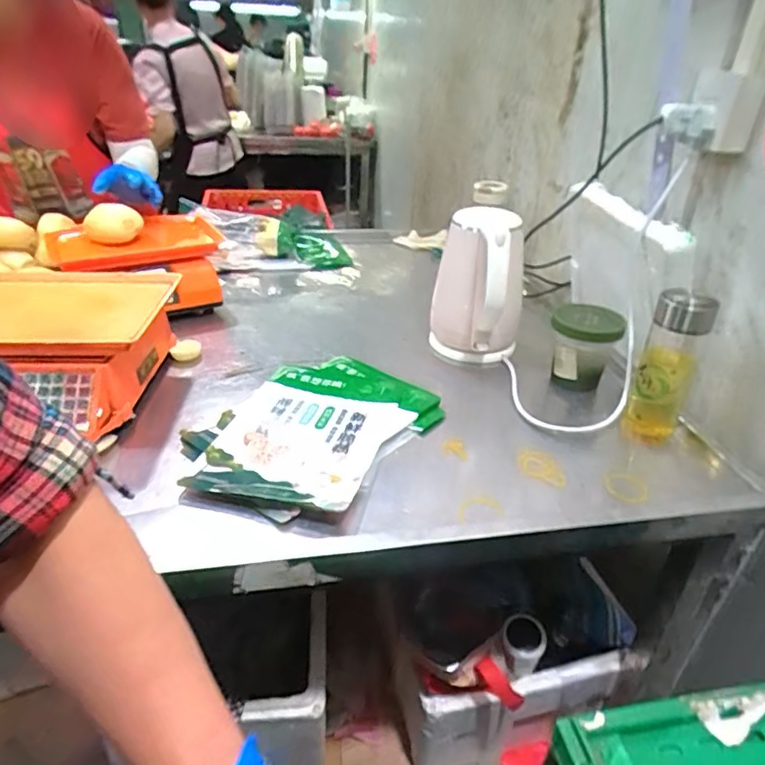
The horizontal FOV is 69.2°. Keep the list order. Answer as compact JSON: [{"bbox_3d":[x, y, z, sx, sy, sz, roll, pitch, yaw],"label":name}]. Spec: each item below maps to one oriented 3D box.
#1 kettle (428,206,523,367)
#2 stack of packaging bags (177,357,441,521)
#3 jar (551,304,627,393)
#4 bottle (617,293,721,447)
[{"bbox_3d":[0.148,-0.149,0.902,0.134,0.225,0.168,8,31,9],"label":"kettle"},{"bbox_3d":[-0.090,0.061,0.724,0.239,0.028,0.334,17,34,23],"label":"stack of packaging bags"},{"bbox_3d":[0.306,-0.054,0.862,0.100,0.121,0.090,15,33,19],"label":"jar"},{"bbox_3d":[0.367,-0.019,0.718,0.066,0.203,0.072,21,35,27],"label":"bottle"}]

